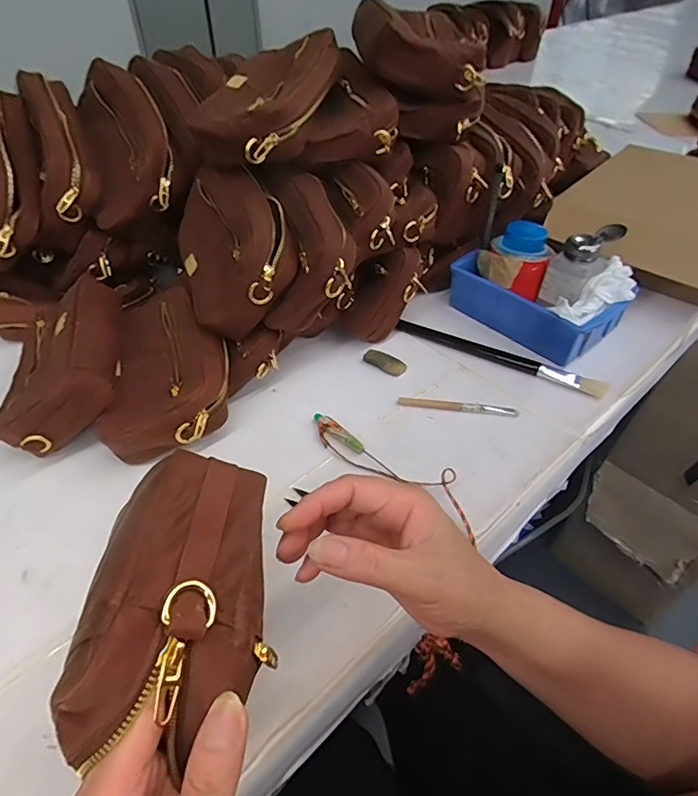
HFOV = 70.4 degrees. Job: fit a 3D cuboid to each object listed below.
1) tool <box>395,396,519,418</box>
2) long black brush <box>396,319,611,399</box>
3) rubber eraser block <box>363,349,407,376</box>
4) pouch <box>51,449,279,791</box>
[{"bbox_3d":[0.118,0.010,0.538,0.127,0.007,0.011,6,45,6],"label":"tool"},{"bbox_3d":[0.177,-0.052,0.594,0.249,0.013,0.017,21,49,20],"label":"long black brush"},{"bbox_3d":[0.044,-0.044,0.591,0.052,0.009,0.021,27,51,24],"label":"rubber eraser block"},{"bbox_3d":[-0.074,0.088,0.226,0.067,0.053,0.123,3,45,3],"label":"pouch"}]

